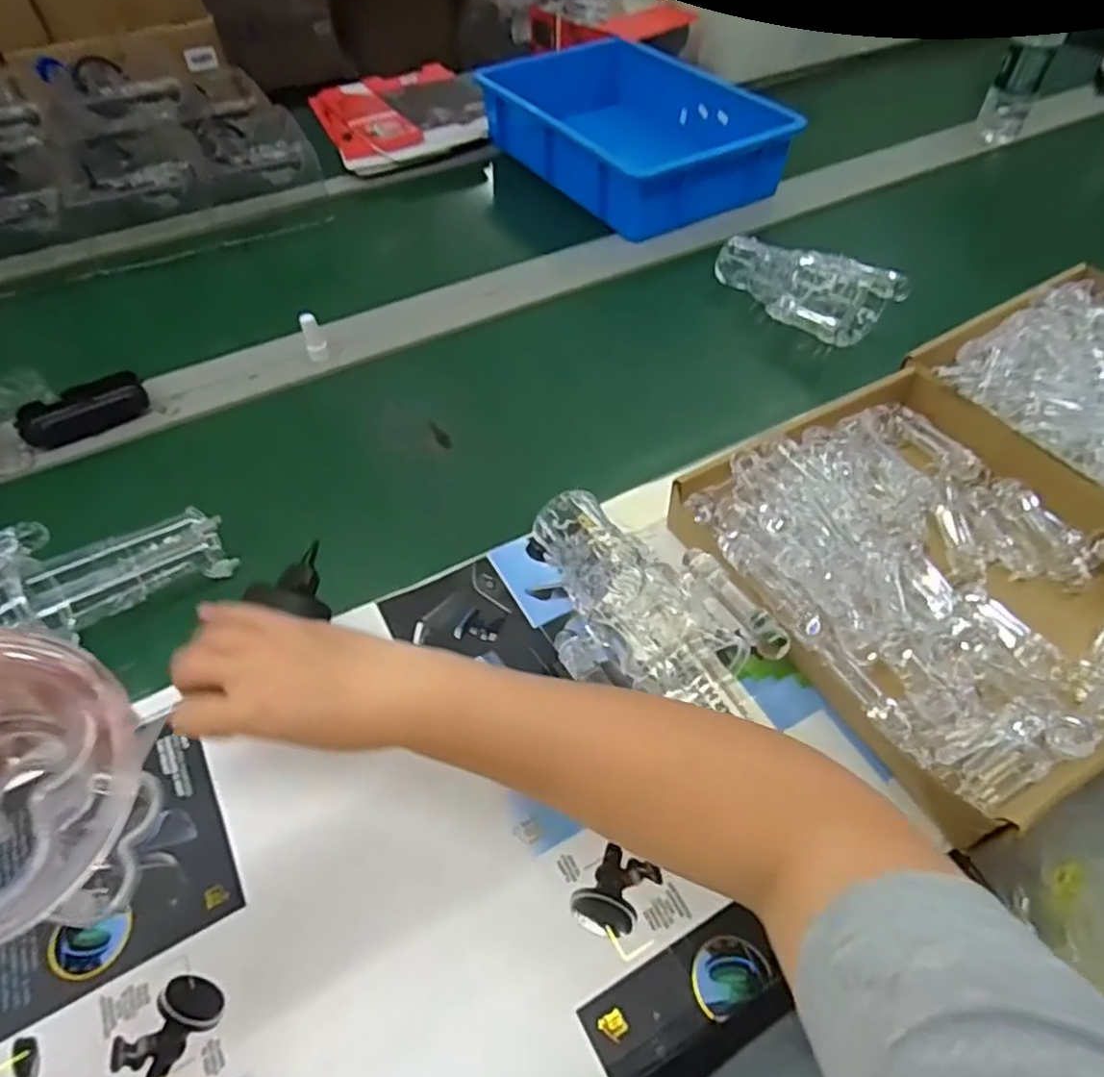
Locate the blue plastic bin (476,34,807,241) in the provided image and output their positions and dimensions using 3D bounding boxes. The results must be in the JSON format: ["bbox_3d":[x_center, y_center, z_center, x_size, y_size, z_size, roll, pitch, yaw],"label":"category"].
[{"bbox_3d":[0.109,-0.576,0.977,0.279,0.092,0.428,-28,56,-20],"label":"blue plastic bin"}]

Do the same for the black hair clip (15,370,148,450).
[{"bbox_3d":[-0.453,-0.125,0.672,0.113,0.032,0.051,-17,53,-13],"label":"black hair clip"}]

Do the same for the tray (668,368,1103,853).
[{"bbox_3d":[0.284,0.017,0.507,0.286,0.069,0.303,-27,56,-19],"label":"tray"}]

